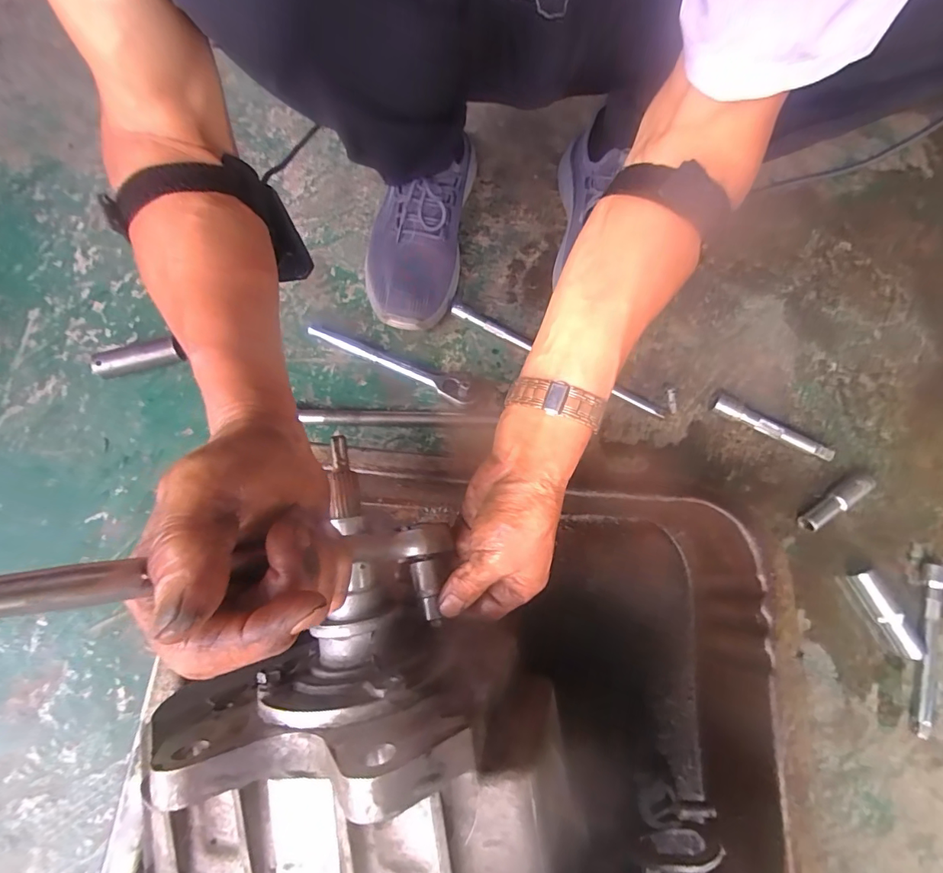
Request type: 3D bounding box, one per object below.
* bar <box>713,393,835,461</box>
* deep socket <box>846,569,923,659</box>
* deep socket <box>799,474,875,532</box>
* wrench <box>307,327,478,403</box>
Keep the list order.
[{"bbox_3d":[0.313,-0.008,0.485,0.124,0.022,0.021,26,73,7],"label":"bar"},{"bbox_3d":[0.381,0.163,0.430,0.015,0.017,0.081,-22,73,-8],"label":"deep socket"},{"bbox_3d":[0.360,0.065,0.462,0.082,0.024,0.017,-33,75,-11],"label":"deep socket"},{"bbox_3d":[-0.086,-0.082,0.491,0.193,0.029,0.026,25,73,7],"label":"wrench"}]

